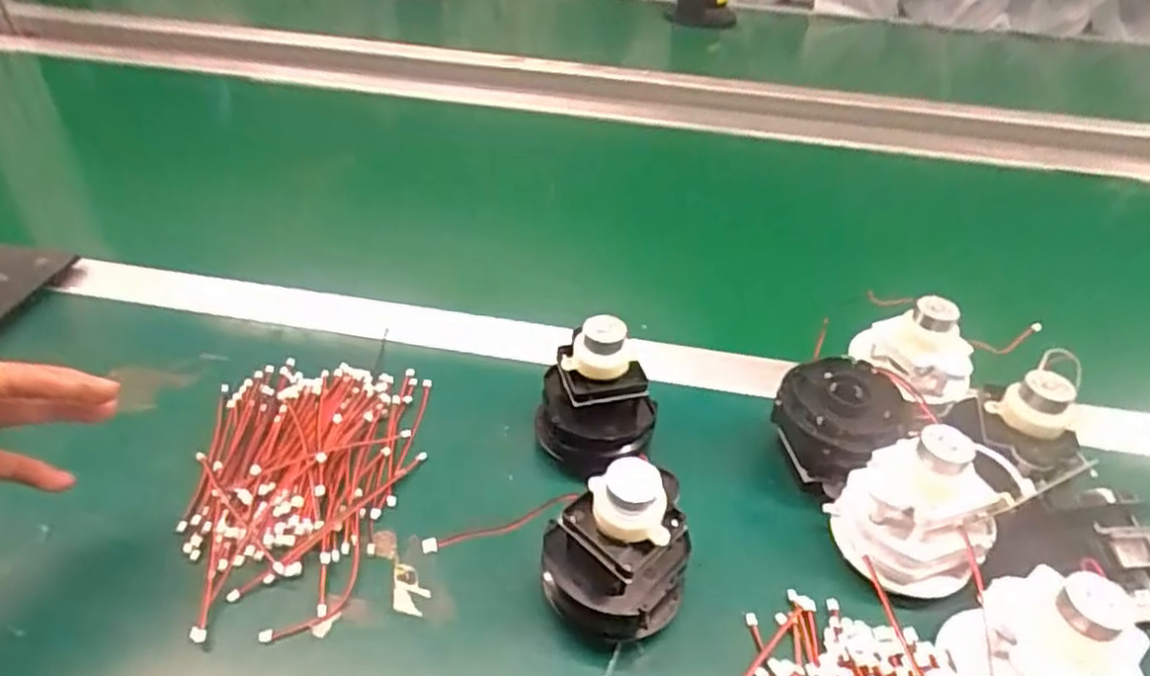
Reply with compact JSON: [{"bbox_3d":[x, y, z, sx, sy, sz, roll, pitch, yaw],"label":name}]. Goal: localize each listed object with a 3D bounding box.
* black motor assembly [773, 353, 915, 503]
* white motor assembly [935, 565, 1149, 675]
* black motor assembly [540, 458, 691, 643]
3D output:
[{"bbox_3d":[0.149,0.054,0.409,0.071,0.061,0.067,33,49,30],"label":"black motor assembly"},{"bbox_3d":[0.200,0.131,0.292,0.067,0.072,0.062,22,44,20],"label":"white motor assembly"},{"bbox_3d":[0.020,0.099,0.325,0.066,0.087,0.052,2,41,-1],"label":"black motor assembly"}]

